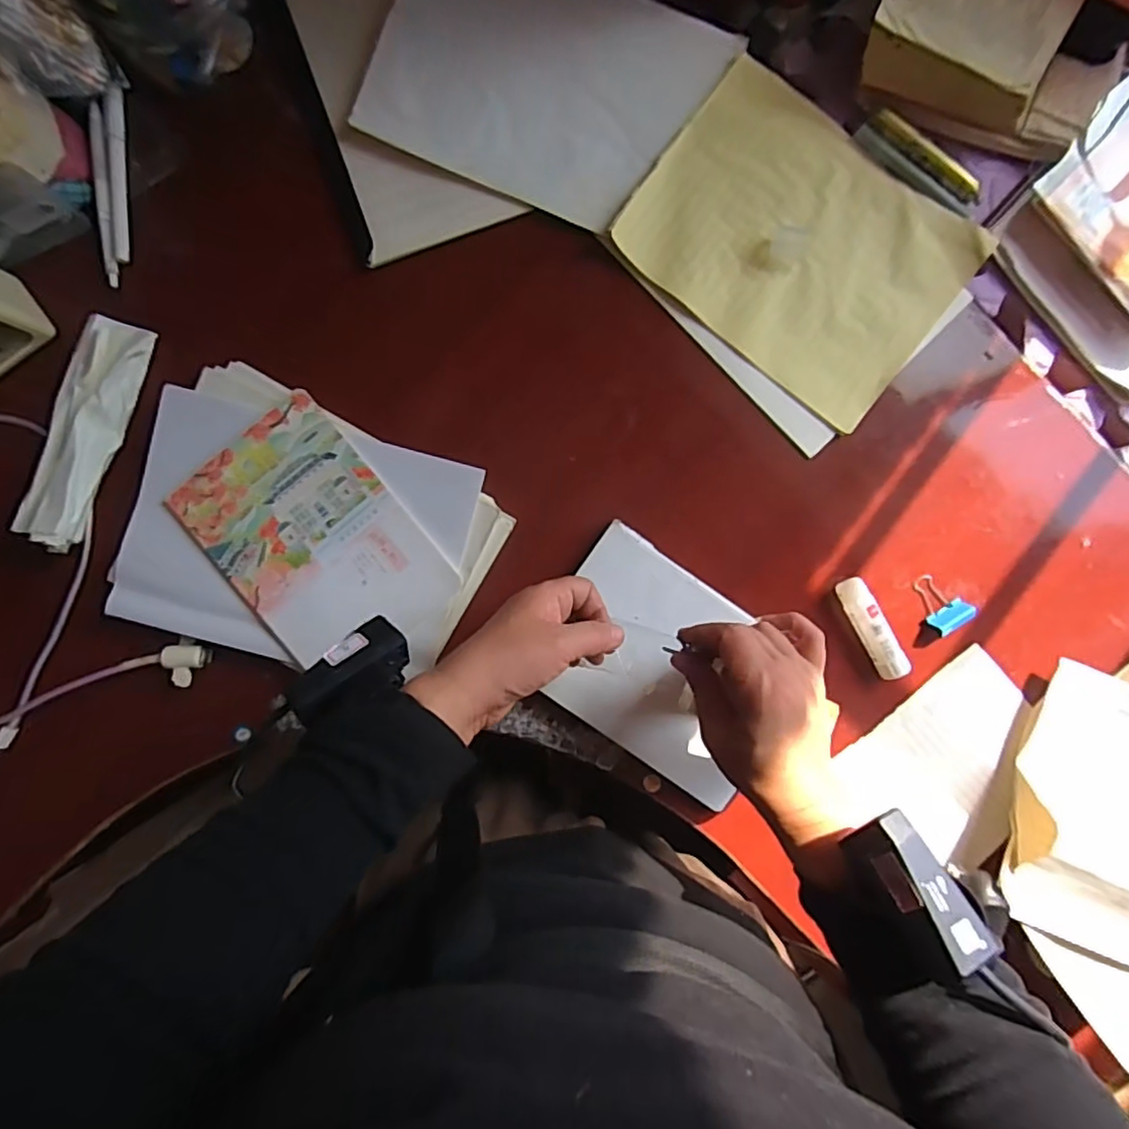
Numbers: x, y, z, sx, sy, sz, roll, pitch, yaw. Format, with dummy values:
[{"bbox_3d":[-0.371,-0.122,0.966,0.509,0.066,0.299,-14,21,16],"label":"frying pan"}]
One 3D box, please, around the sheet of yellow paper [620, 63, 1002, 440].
[{"bbox_3d":[0.187,-0.254,0.478,0.249,0.012,0.183,37,91,-2],"label":"sheet of yellow paper"}]

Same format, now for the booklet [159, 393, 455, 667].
[{"bbox_3d":[-0.196,-0.017,0.471,0.139,0.006,0.199,-40,91,-3],"label":"booklet"}]

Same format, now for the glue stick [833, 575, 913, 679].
[{"bbox_3d":[0.250,0.052,0.485,0.023,0.022,0.086,-27,92,0],"label":"glue stick"}]

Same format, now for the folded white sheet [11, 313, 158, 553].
[{"bbox_3d":[-0.379,-0.105,0.464,0.050,0.042,0.179,18,91,-1],"label":"folded white sheet"}]

